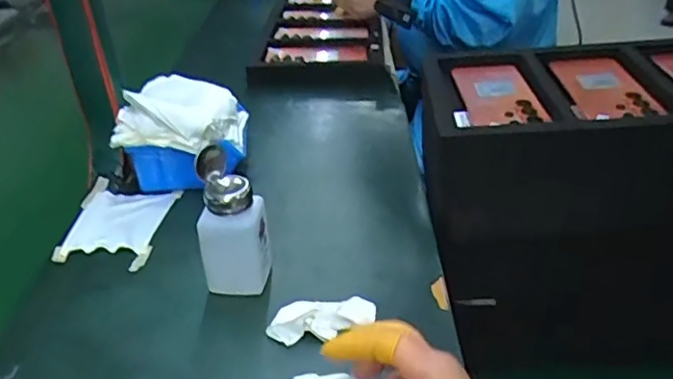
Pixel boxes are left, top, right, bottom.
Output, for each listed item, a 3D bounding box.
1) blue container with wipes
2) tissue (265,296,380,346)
[{"bbox_3d":[-0.173,-0.069,0.705,0.137,0.113,0.119,1,32,9],"label":"blue container with wipes"},{"bbox_3d":[-0.012,0.109,0.501,0.089,0.028,0.031,-4,31,1],"label":"tissue"}]

